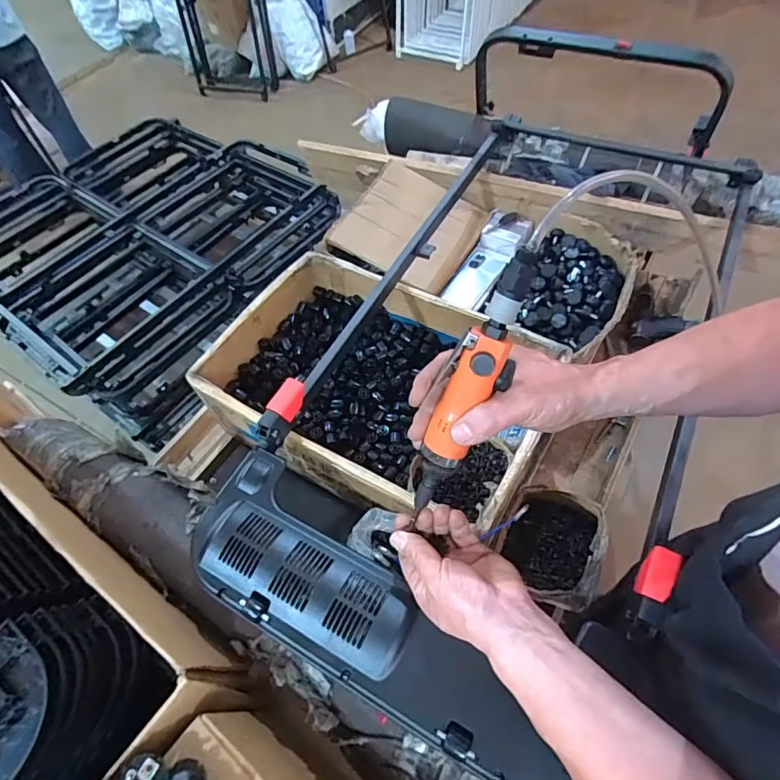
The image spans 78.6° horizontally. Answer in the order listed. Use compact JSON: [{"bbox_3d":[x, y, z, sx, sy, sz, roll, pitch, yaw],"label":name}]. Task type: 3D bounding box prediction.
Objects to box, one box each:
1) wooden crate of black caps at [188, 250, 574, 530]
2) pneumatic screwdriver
[{"bbox_3d":[-0.028,-0.005,0.796,0.519,0.143,0.359,28,64,21],"label":"wooden crate of black caps"},{"bbox_3d":[0.068,0.001,0.410,0.040,0.243,0.029,30,25,22],"label":"pneumatic screwdriver"}]

